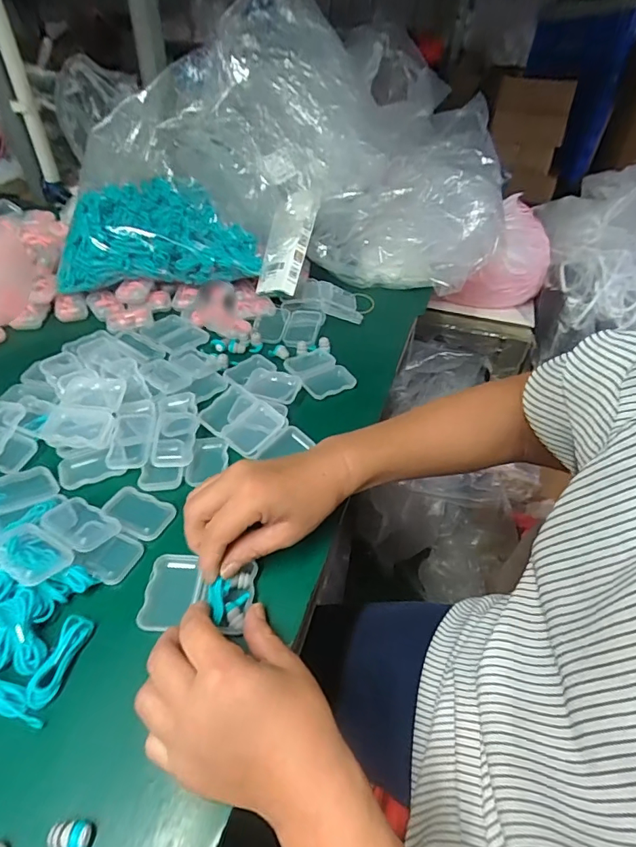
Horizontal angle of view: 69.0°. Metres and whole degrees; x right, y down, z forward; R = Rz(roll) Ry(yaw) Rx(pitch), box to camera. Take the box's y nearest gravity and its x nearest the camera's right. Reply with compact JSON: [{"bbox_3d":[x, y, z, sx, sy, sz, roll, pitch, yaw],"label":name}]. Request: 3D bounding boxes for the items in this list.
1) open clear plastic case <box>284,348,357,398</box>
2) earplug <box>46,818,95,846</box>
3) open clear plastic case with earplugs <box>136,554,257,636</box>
[{"bbox_3d":[0.001,-0.055,0.524,0.054,0.018,0.074,-23,50,-26],"label":"open clear plastic case"},{"bbox_3d":[-0.124,0.214,0.231,0.020,0.012,0.023,-1,44,-6],"label":"earplug"},{"bbox_3d":[-0.084,0.119,0.327,0.074,0.020,0.054,4,44,0],"label":"open clear plastic case with earplugs"}]

